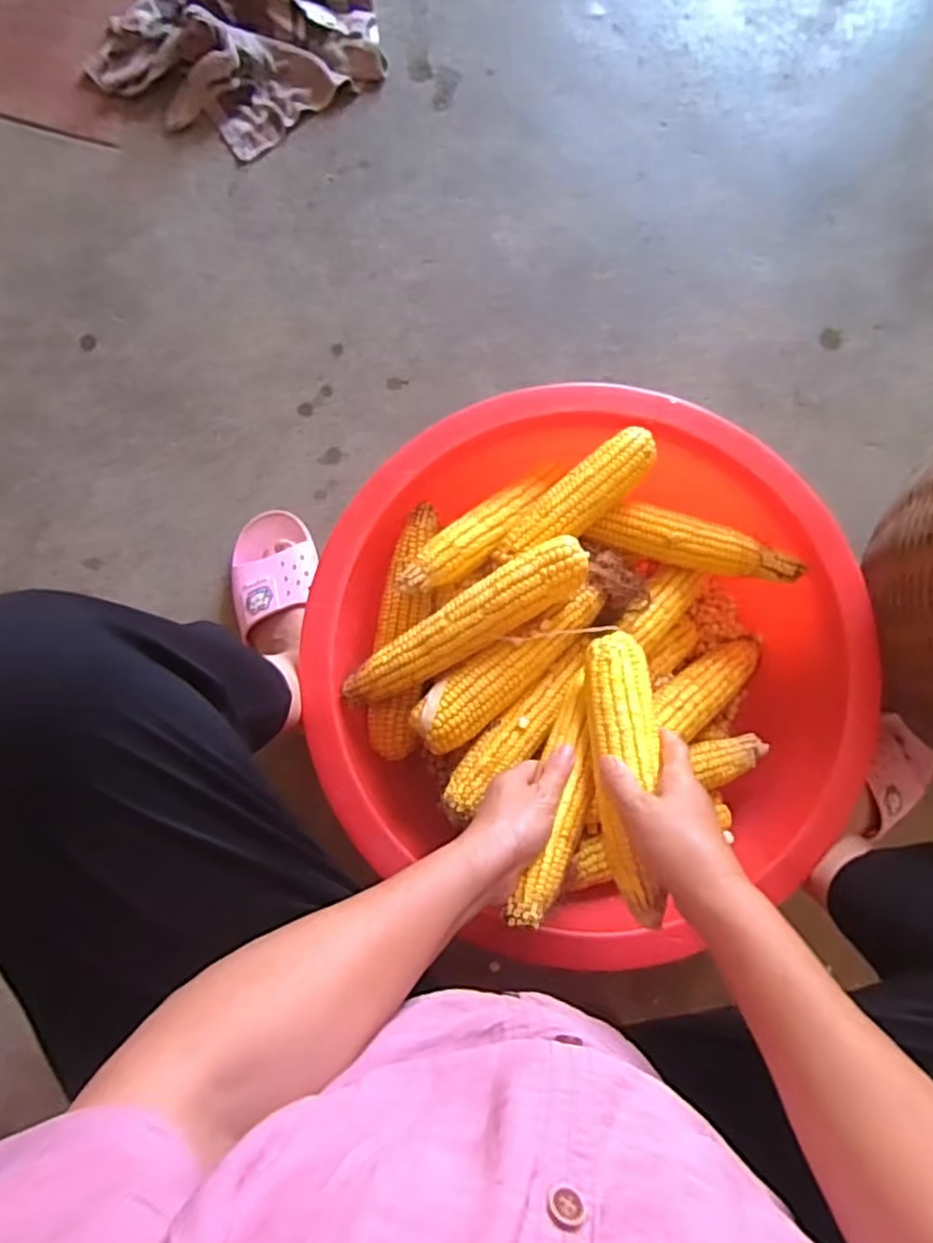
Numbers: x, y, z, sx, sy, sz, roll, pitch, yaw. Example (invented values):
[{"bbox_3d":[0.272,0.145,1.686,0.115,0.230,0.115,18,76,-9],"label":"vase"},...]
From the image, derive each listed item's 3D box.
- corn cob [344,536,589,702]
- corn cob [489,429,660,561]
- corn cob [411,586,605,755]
[{"bbox_3d":[-0.002,0.001,0.592,0.235,0.049,0.051,-29,86,-3],"label":"corn cob"},{"bbox_3d":[0.105,-0.113,0.637,0.179,0.041,0.051,-41,87,-4],"label":"corn cob"},{"bbox_3d":[0.045,0.043,0.606,0.204,0.041,0.055,-34,86,-4],"label":"corn cob"}]

